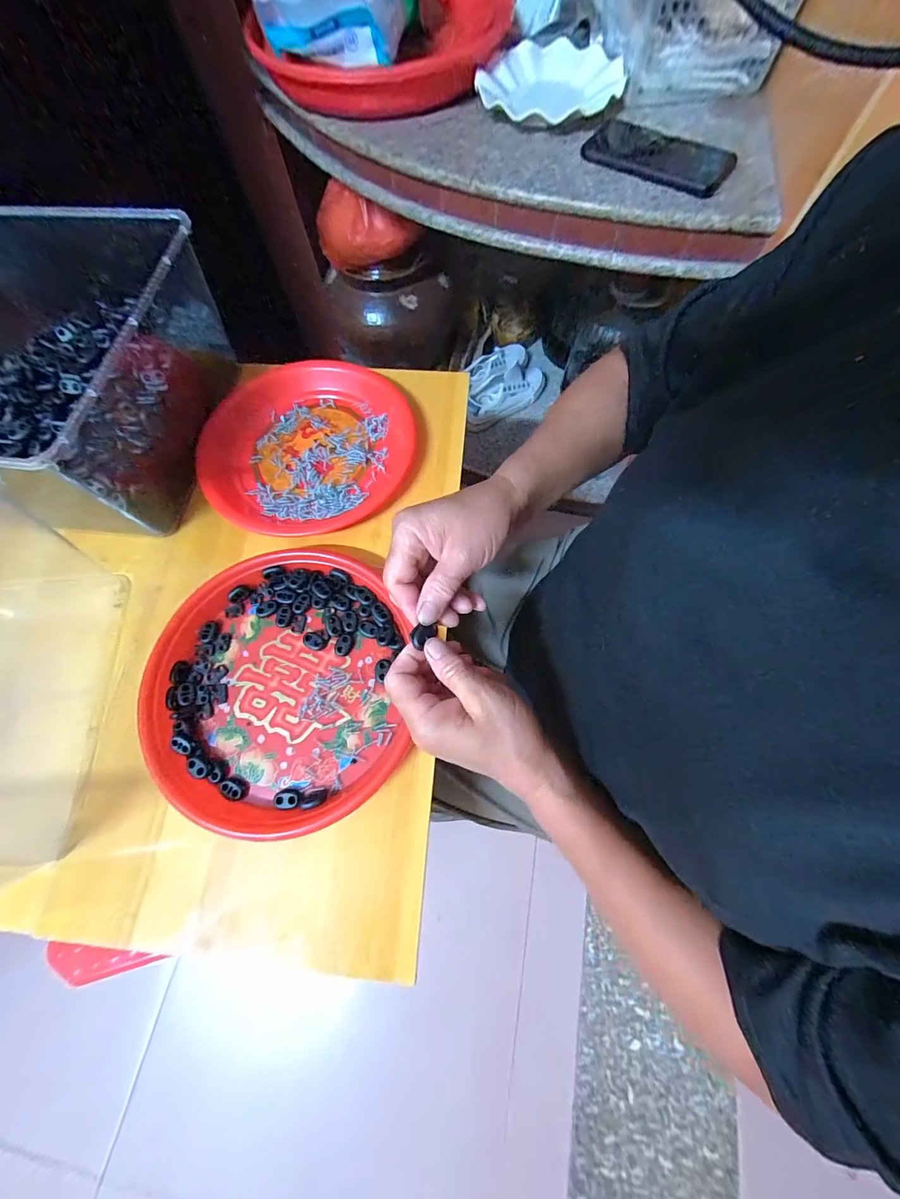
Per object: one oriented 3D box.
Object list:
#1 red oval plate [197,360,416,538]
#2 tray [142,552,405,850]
[{"bbox_3d":[-0.152,-0.171,0.437,0.214,0.028,0.227,-5,70,0],"label":"red oval plate"},{"bbox_3d":[-0.153,0.072,0.350,0.221,0.023,0.231,-3,70,1],"label":"tray"}]

